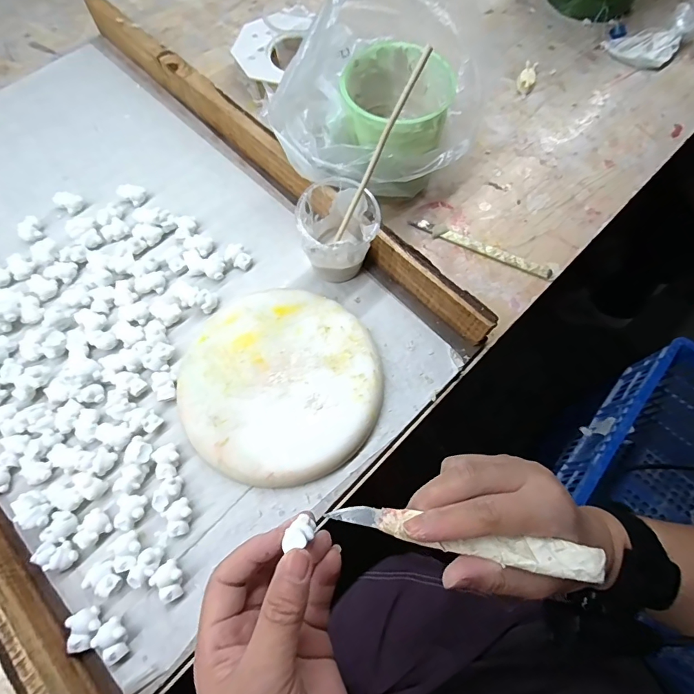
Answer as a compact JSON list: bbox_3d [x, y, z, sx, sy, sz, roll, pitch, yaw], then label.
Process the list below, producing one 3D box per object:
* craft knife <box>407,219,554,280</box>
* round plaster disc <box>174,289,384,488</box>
[{"bbox_3d":[0.132,-0.099,0.410,0.141,0.005,0.015,23,70,9],"label":"craft knife"},{"bbox_3d":[-0.054,0.029,0.342,0.160,0.022,0.153,0,69,0],"label":"round plaster disc"}]

